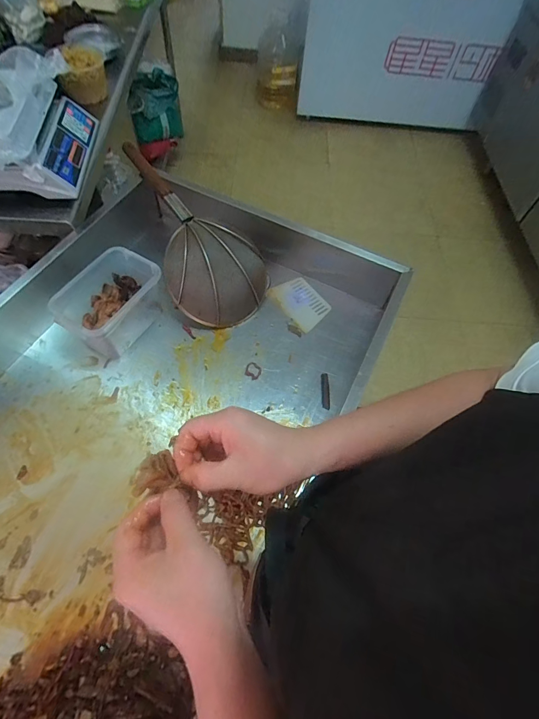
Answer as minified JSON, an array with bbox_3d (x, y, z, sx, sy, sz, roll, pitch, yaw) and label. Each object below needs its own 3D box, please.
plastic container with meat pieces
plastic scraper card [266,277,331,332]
[{"bbox_3d":[-0.391,-0.133,0.923,0.159,0.150,0.239,29,63,12],"label":"plastic container with meat pieces"},{"bbox_3d":[0.086,-0.165,1.047,0.162,0.011,0.121,42,72,14],"label":"plastic scraper card"}]

